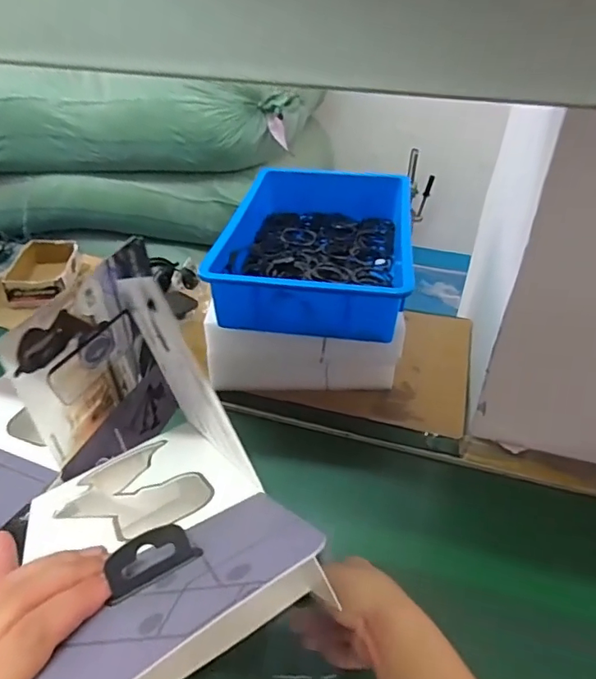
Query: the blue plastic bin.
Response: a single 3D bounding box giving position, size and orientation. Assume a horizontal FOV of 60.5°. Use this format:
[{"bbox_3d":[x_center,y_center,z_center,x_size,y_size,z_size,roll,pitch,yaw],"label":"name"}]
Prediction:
[{"bbox_3d":[0.033,-0.158,0.809,0.260,0.088,0.398,6,37,6],"label":"blue plastic bin"}]

